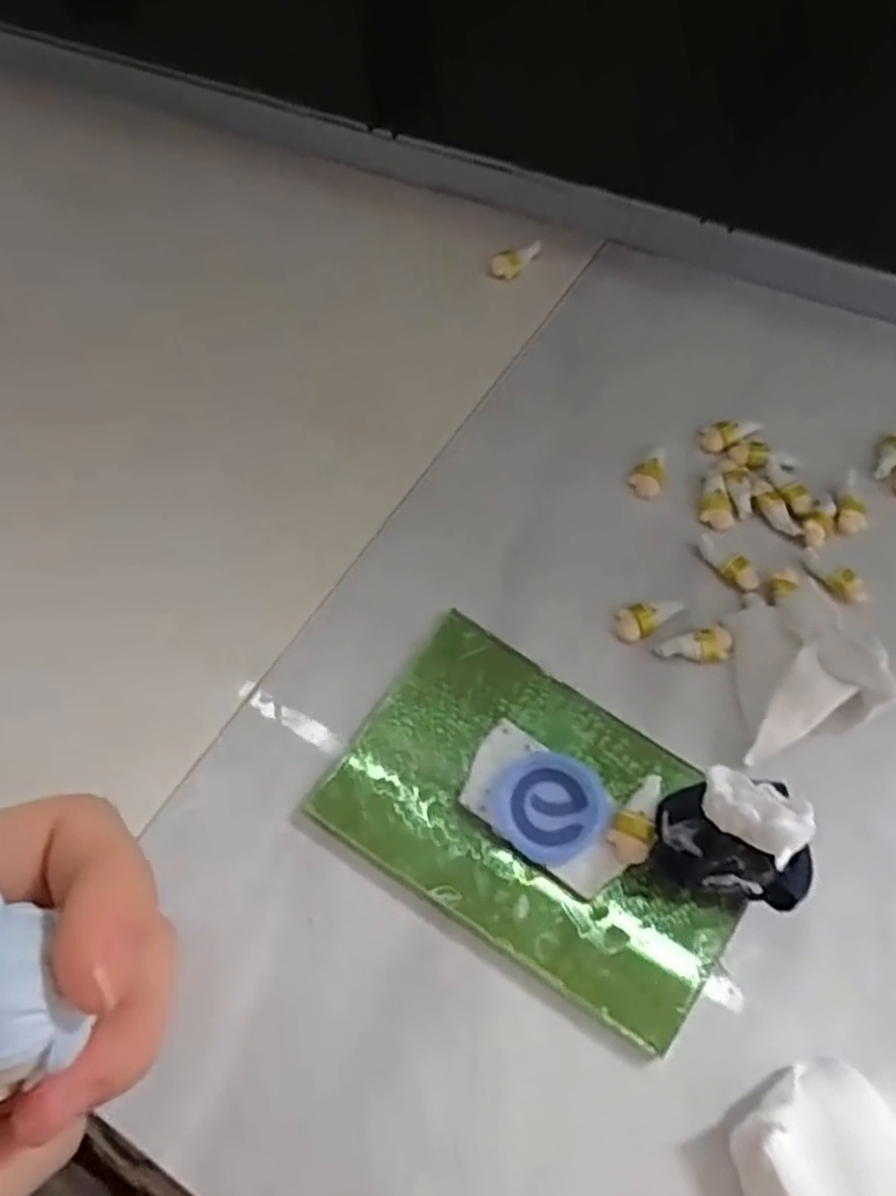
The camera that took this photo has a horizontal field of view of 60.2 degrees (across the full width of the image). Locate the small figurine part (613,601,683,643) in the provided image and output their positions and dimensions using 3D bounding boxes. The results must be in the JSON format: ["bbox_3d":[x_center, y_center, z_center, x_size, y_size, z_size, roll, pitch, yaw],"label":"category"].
[{"bbox_3d":[0.059,0.006,0.224,0.021,0.007,0.009,-12,62,-7],"label":"small figurine part"}]

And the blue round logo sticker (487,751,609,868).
[{"bbox_3d":[0.026,0.053,0.195,0.029,0.006,0.026,-12,62,-7],"label":"blue round logo sticker"}]

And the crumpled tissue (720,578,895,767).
[{"bbox_3d":[0.092,0.019,0.211,0.041,0.016,0.040,-18,63,-10],"label":"crumpled tissue"}]

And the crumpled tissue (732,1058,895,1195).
[{"bbox_3d":[0.082,0.116,0.162,0.049,0.014,0.030,-18,63,-10],"label":"crumpled tissue"}]

